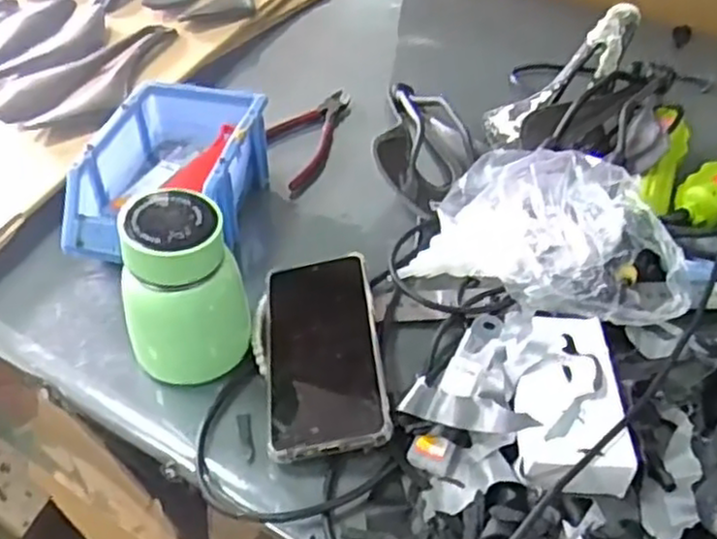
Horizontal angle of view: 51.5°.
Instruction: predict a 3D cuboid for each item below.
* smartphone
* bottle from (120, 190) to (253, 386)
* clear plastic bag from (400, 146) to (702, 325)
[{"bbox_3d":[-0.024,0.051,0.509,0.076,0.006,0.165,-11,43,2],"label":"smartphone"},{"bbox_3d":[-0.119,0.013,0.497,0.081,0.120,0.066,-7,44,-9],"label":"bottle"},{"bbox_3d":[0.160,-0.036,0.565,0.196,0.068,0.168,23,48,21],"label":"clear plastic bag"}]

